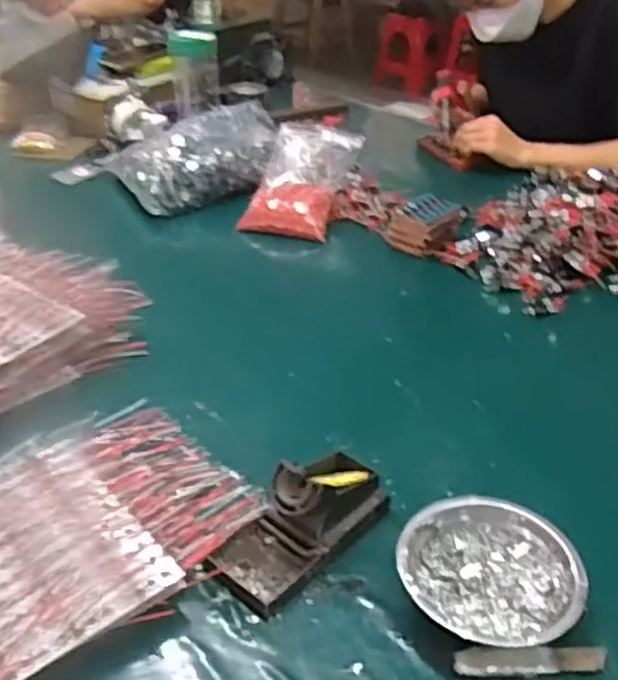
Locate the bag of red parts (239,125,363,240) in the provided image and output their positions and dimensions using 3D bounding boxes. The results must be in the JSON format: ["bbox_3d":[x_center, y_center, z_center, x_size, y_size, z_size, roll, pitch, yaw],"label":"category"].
[{"bbox_3d":[-0.014,-0.230,1.107,0.135,0.118,0.179,14,37,22],"label":"bag of red parts"}]

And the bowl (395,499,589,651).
[{"bbox_3d":[0.132,0.178,0.552,0.127,0.039,0.123,-1,34,1],"label":"bowl"}]

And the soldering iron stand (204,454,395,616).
[{"bbox_3d":[-0.005,0.135,0.586,0.069,0.063,0.151,27,43,35],"label":"soldering iron stand"}]

